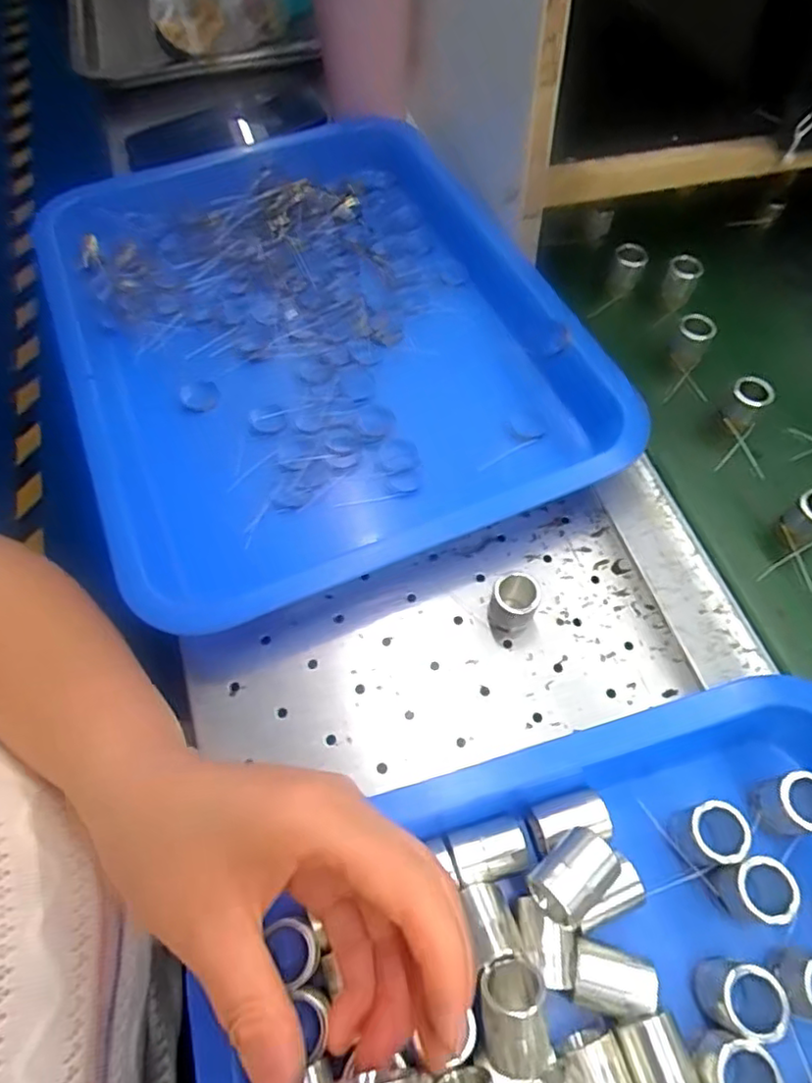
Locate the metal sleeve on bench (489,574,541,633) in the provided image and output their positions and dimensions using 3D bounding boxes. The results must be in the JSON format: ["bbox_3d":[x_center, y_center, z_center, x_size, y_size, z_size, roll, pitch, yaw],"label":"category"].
[{"bbox_3d":[0.054,0.033,0.319,0.022,0.033,0.020,0,62,0],"label":"metal sleeve on bench"}]

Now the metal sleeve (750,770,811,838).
[{"bbox_3d":[0.165,0.112,0.268,0.022,0.025,0.023,-13,62,-7],"label":"metal sleeve"}]

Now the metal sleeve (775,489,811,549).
[{"bbox_3d":[0.226,-0.013,0.354,0.022,0.028,0.021,-29,65,-15],"label":"metal sleeve"}]

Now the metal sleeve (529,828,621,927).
[{"bbox_3d":[0.065,0.131,0.248,0.034,0.024,0.022,-34,67,-17],"label":"metal sleeve"}]

